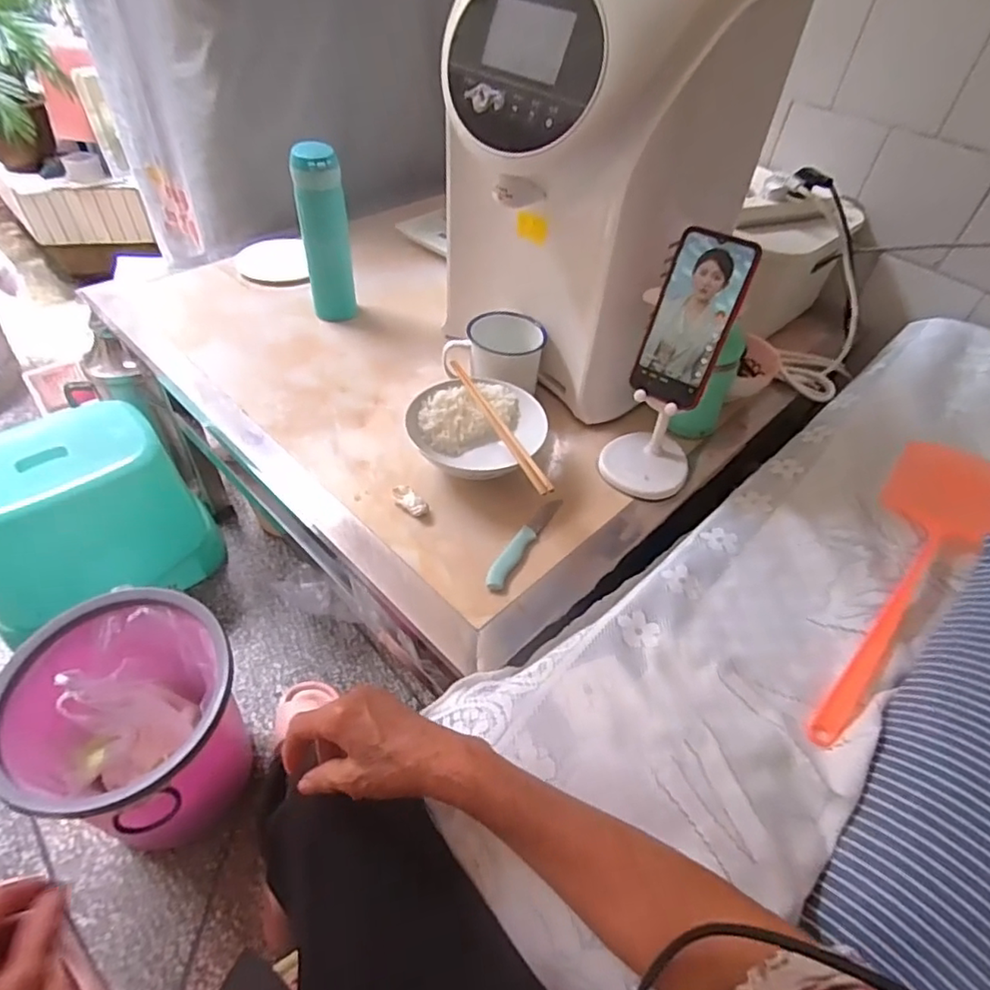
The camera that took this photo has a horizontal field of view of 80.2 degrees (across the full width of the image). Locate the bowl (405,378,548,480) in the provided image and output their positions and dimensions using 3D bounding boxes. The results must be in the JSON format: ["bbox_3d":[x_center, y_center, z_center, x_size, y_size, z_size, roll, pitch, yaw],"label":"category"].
[{"bbox_3d":[-0.022,-0.067,0.664,0.134,0.058,0.146,1,46,-1],"label":"bowl"}]

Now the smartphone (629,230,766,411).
[{"bbox_3d":[0.191,-0.170,0.576,0.084,0.161,0.006,28,30,27],"label":"smartphone"}]

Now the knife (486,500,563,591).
[{"bbox_3d":[0.031,0.043,0.604,0.019,0.013,0.141,23,50,19],"label":"knife"}]

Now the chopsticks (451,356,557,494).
[{"bbox_3d":[0.003,-0.080,0.635,0.016,0.012,0.223,-16,50,-19],"label":"chopsticks"}]

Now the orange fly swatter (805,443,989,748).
[{"bbox_3d":[0.423,0.081,0.590,0.129,0.025,0.460,33,54,27],"label":"orange fly swatter"}]

